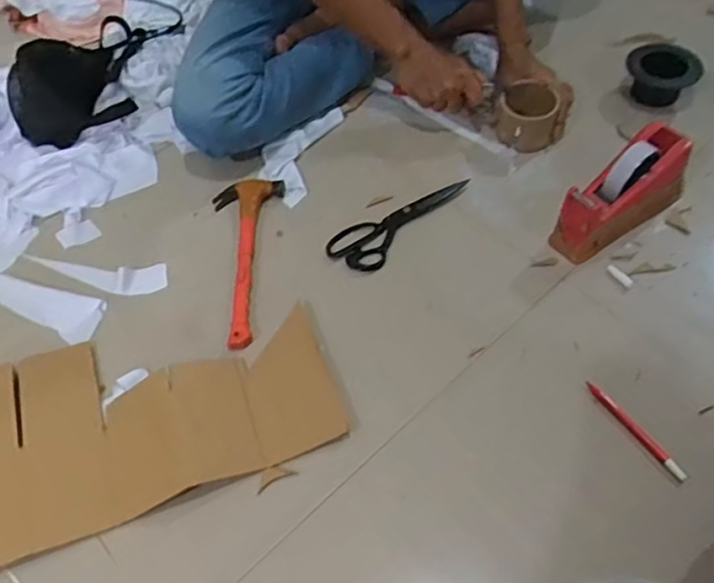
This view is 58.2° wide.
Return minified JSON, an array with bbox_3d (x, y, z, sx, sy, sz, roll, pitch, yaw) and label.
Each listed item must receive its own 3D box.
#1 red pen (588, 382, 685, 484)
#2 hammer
[{"bbox_3d":[0.301,0.148,0.694,0.010,0.011,0.134,-31,57,-16],"label":"red pen"},{"bbox_3d":[-0.168,-0.047,0.879,0.094,0.027,0.283,3,55,7],"label":"hammer"}]

